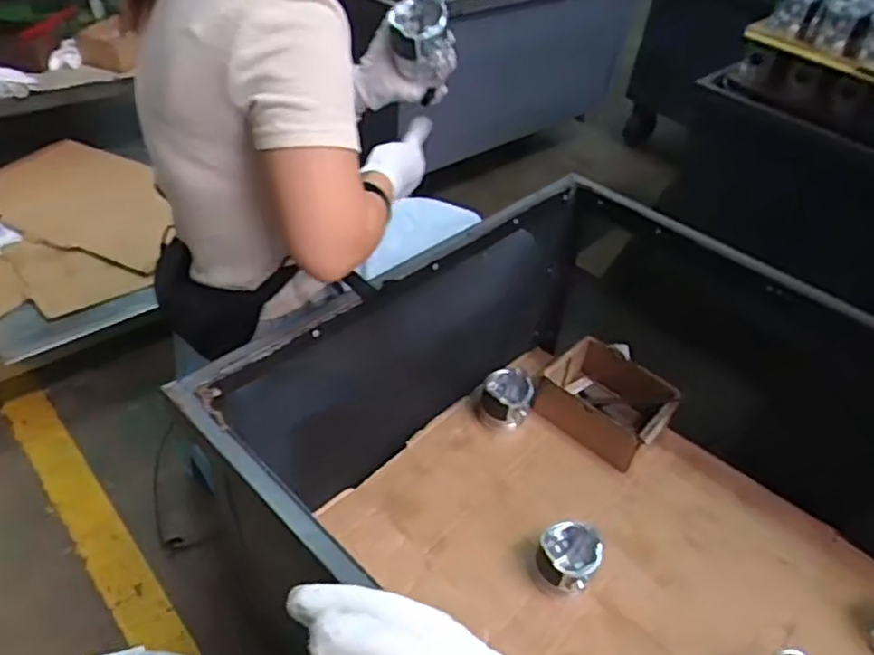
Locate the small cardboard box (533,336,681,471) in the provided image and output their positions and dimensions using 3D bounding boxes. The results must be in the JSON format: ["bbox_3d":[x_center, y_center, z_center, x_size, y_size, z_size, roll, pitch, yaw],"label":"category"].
[{"bbox_3d":[0.279,0.120,1.131,0.213,0.088,0.152,36,49,28],"label":"small cardboard box"}]

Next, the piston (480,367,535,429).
[{"bbox_3d":[0.116,0.117,1.126,0.086,0.076,0.090,18,43,12],"label":"piston"}]

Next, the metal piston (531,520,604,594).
[{"bbox_3d":[0.176,0.319,0.912,0.080,0.085,0.074,4,42,-3],"label":"metal piston"}]

